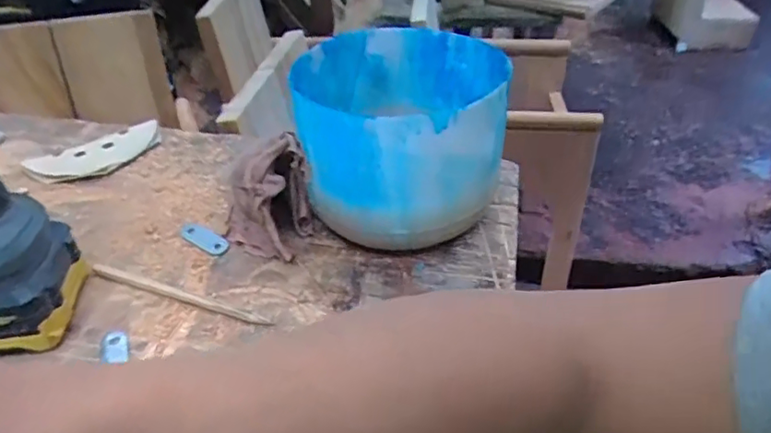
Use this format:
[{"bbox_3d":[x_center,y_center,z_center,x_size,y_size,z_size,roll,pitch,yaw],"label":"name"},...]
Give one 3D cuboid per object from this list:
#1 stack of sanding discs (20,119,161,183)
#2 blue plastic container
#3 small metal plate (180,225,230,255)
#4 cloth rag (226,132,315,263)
[{"bbox_3d":[-0.259,-0.057,0.532,0.116,0.011,0.061,-25,44,-28],"label":"stack of sanding discs"},{"bbox_3d":[0.010,-0.054,0.434,0.145,0.118,0.147,-1,38,0],"label":"blue plastic container"},{"bbox_3d":[-0.138,0.017,0.443,0.048,0.004,0.016,21,43,25],"label":"small metal plate"},{"bbox_3d":[-0.085,-0.015,0.418,0.062,0.084,0.070,-10,39,-11],"label":"cloth rag"}]

